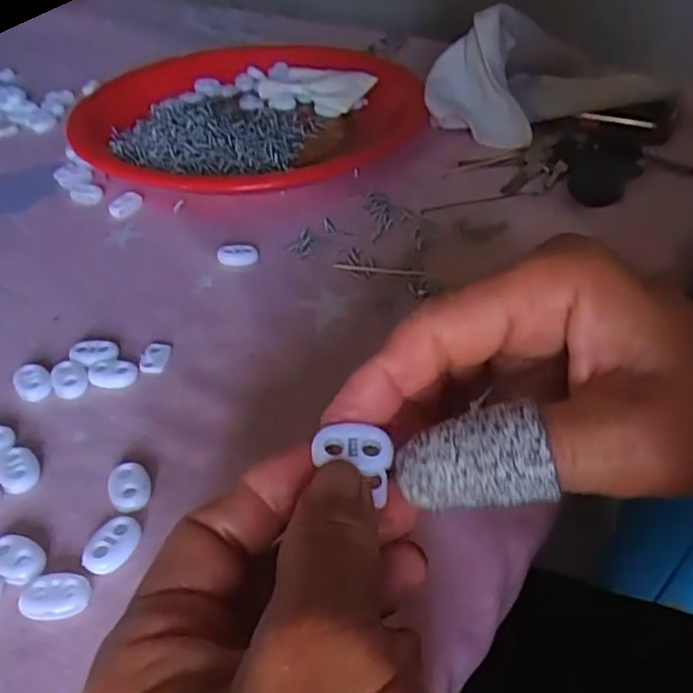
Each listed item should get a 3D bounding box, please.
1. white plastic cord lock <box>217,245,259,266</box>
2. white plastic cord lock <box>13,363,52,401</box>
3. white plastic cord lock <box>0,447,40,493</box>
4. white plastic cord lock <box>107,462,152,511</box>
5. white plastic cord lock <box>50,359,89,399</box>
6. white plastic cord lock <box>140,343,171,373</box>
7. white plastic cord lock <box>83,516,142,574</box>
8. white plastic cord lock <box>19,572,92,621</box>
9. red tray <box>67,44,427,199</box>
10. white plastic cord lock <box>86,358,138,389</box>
[{"bbox_3d":[-0.061,-0.051,0.378,0.021,0.008,0.012,-3,41,-2],"label":"white plastic cord lock"},{"bbox_3d":[-0.141,0.017,0.307,0.015,0.006,0.022,-22,45,-23],"label":"white plastic cord lock"},{"bbox_3d":[-0.130,0.049,0.270,0.015,0.005,0.021,-21,44,-21],"label":"white plastic cord lock"},{"bbox_3d":[-0.083,0.055,0.262,0.016,0.007,0.021,-17,43,-17],"label":"white plastic cord lock"},{"bbox_3d":[-0.126,0.015,0.310,0.015,0.005,0.021,-14,42,-14],"label":"white plastic cord lock"},{"bbox_3d":[-0.091,0.005,0.322,0.012,0.004,0.019,3,41,5],"label":"white plastic cord lock"},{"bbox_3d":[-0.083,0.070,0.243,0.014,0.006,0.023,18,44,21],"label":"white plastic cord lock"},{"bbox_3d":[-0.097,0.084,0.228,0.021,0.005,0.015,-2,41,-1],"label":"white plastic cord lock"},{"bbox_3d":[-0.071,-0.176,0.509,0.245,0.033,0.238,4,41,6],"label":"red tray"},{"bbox_3d":[-0.108,0.013,0.311,0.024,0.006,0.015,6,41,8],"label":"white plastic cord lock"}]

